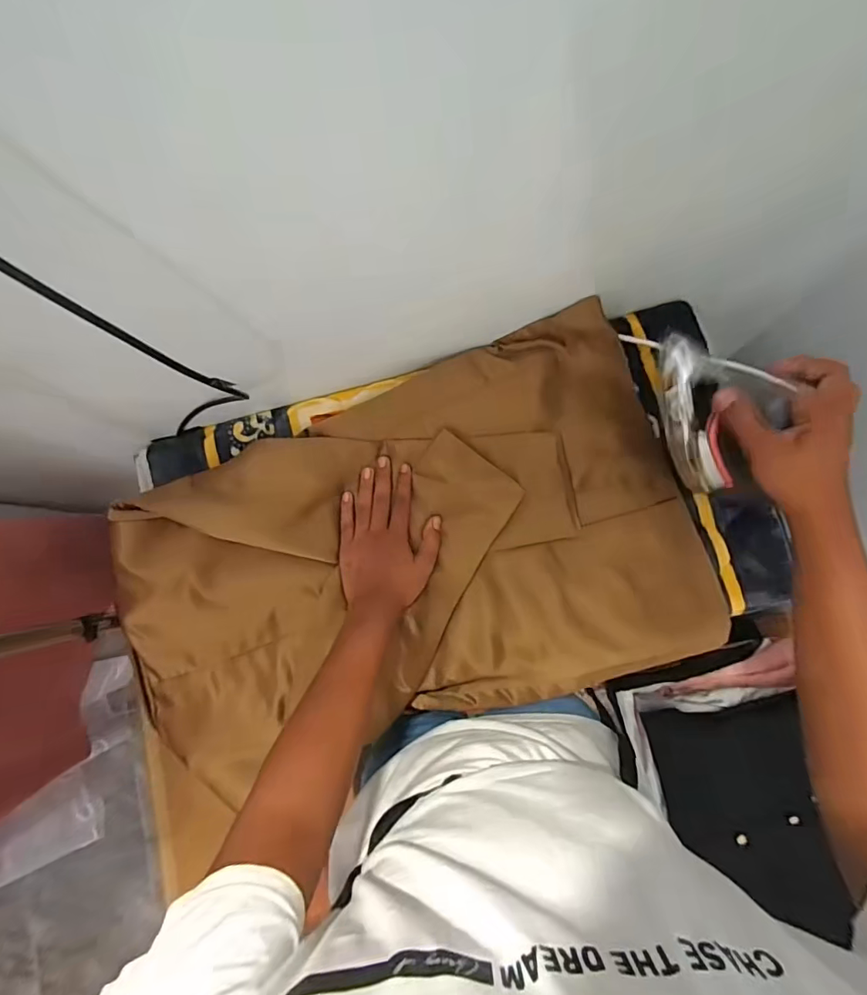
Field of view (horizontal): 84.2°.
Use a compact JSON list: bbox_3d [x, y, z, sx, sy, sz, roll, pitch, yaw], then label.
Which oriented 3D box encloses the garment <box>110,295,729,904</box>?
[{"bbox_3d":[-0.046,0.095,0.609,0.736,0.142,0.444,-21,81,2],"label":"garment"}]

